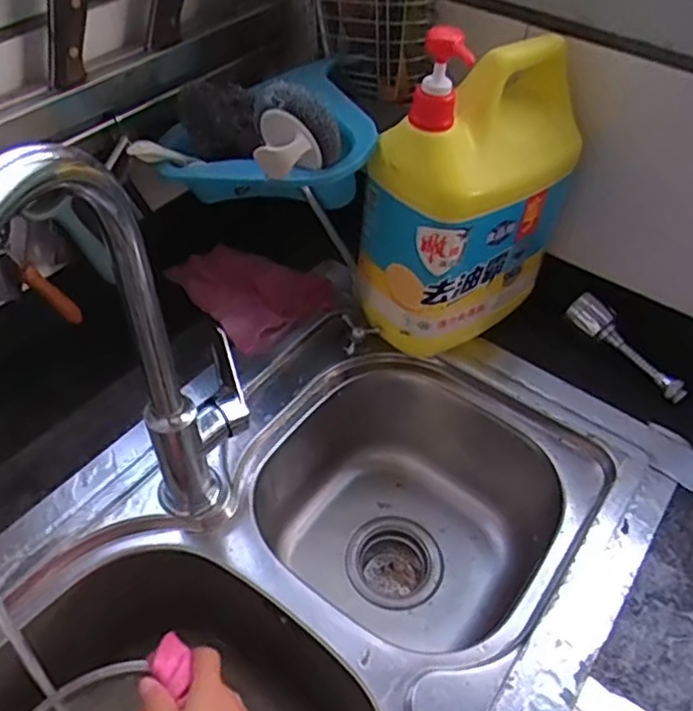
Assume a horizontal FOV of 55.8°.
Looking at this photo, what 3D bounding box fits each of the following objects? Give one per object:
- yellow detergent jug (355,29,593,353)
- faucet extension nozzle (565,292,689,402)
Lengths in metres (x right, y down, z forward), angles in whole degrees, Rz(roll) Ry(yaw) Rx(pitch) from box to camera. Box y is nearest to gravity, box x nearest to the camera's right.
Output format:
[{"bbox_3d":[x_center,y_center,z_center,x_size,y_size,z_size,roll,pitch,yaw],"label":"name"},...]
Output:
[{"bbox_3d":[0.121,-0.152,0.640,0.178,0.288,0.108,-28,55,-27],"label":"yellow detergent jug"},{"bbox_3d":[0.311,-0.009,0.723,0.030,0.026,0.150,-31,69,-29],"label":"faucet extension nozzle"}]

